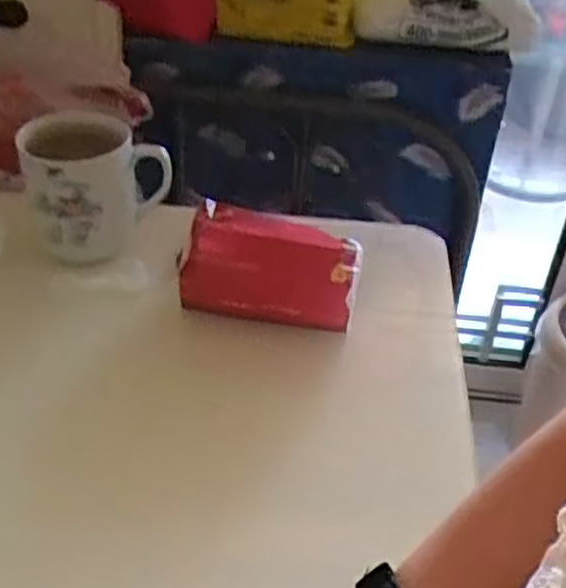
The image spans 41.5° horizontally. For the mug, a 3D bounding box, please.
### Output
[{"bbox_3d":[-0.184,-0.104,0.757,0.134,0.124,0.110,-4,39,-10],"label":"mug"}]

